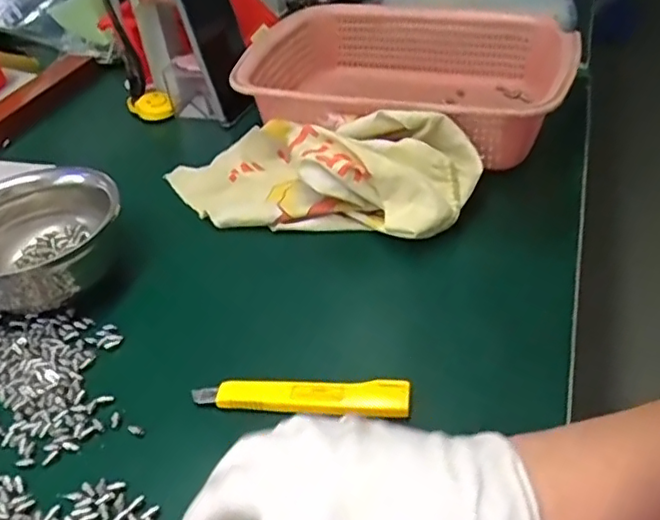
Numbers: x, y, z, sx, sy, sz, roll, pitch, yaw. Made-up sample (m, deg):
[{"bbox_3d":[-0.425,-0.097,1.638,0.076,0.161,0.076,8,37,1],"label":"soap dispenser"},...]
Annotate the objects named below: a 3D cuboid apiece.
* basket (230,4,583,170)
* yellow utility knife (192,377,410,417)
[{"bbox_3d":[0.076,-0.171,0.612,0.301,0.094,0.252,6,41,15],"label":"basket"},{"bbox_3d":[-0.018,0.080,0.360,0.127,0.011,0.022,-1,40,6],"label":"yellow utility knife"}]

